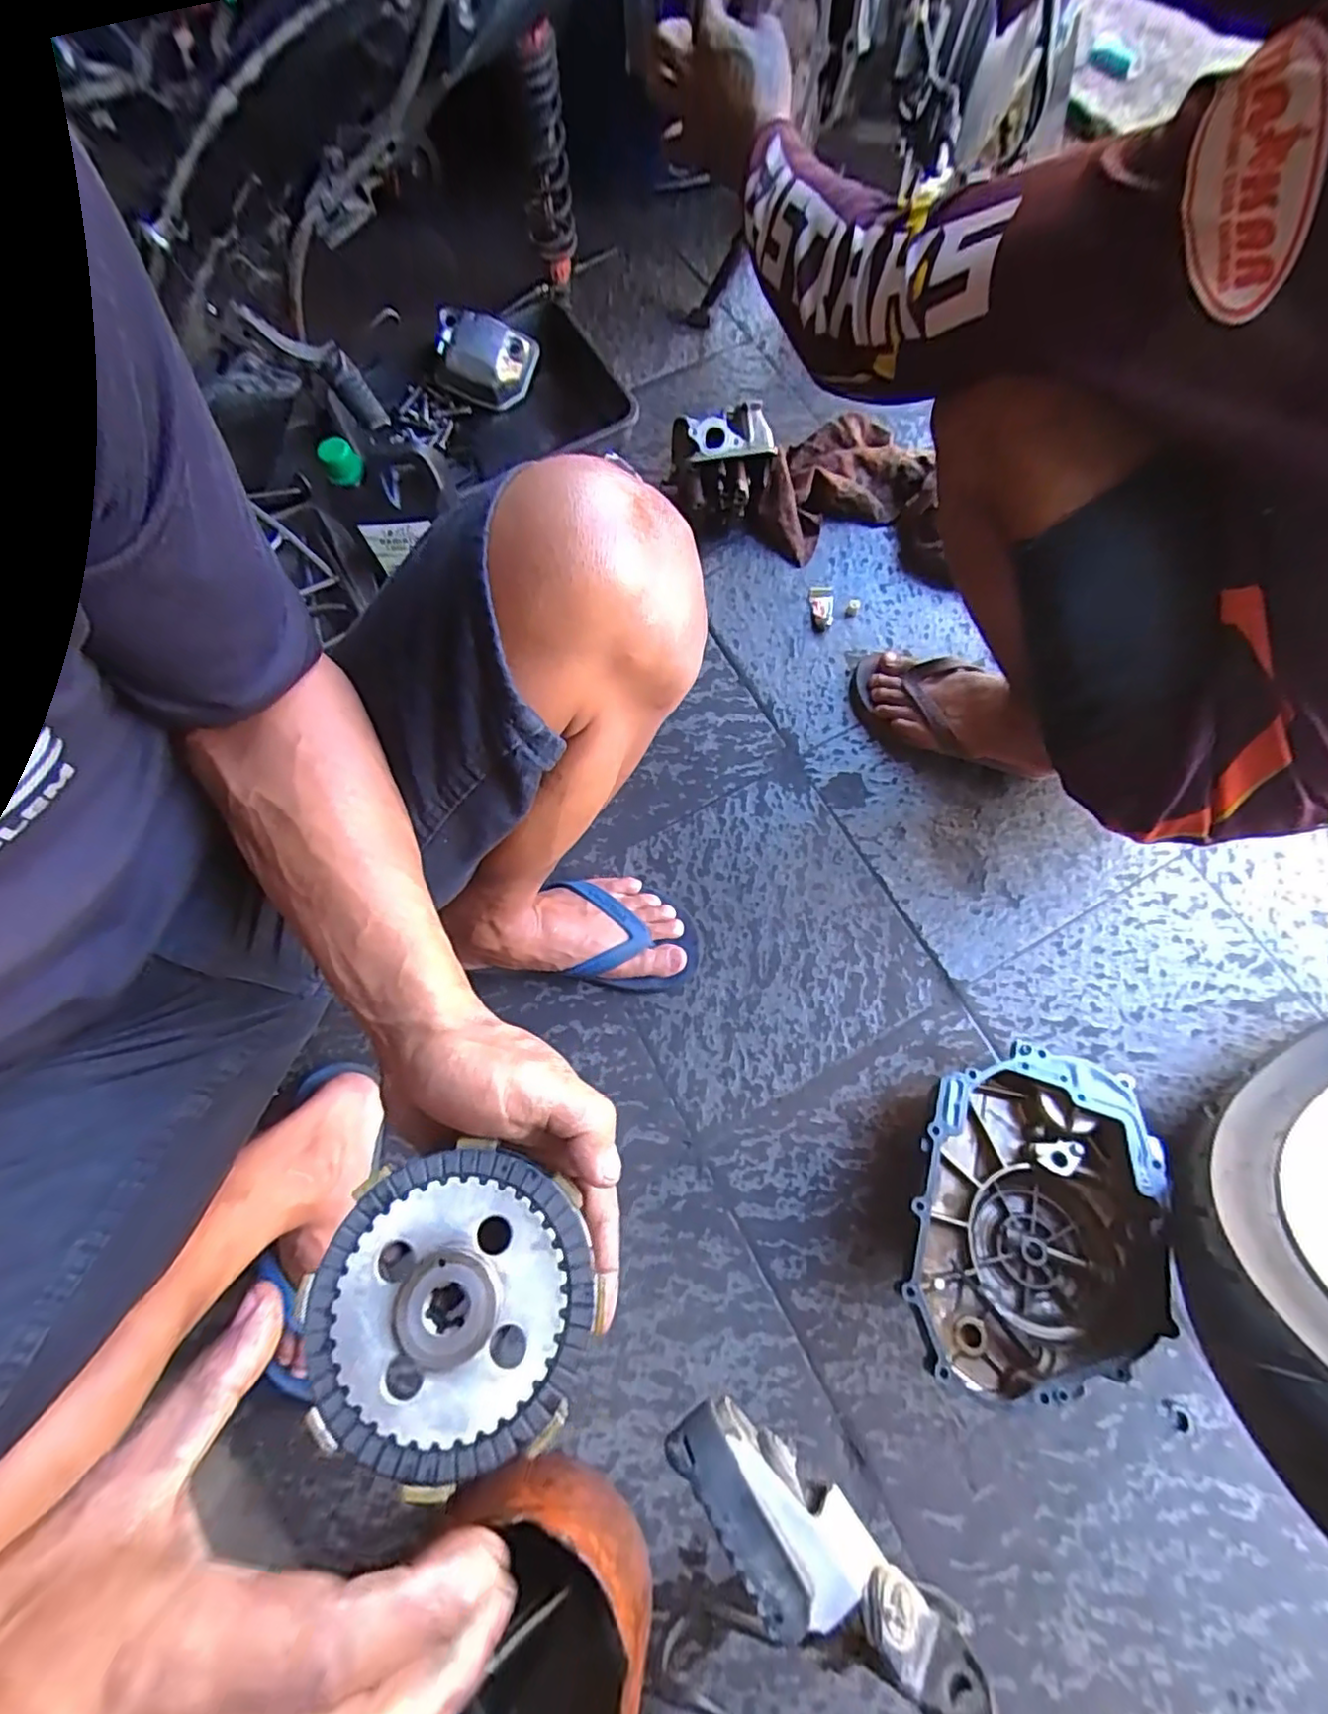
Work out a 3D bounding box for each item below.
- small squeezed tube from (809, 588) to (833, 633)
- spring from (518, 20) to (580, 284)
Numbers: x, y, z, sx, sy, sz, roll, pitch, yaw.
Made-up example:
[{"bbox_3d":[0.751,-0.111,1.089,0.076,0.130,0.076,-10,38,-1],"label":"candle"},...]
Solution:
[{"bbox_3d":[0.193,-0.306,0.778,0.028,0.006,0.066,6,73,4],"label":"small squeezed tube"},{"bbox_3d":[-0.144,-0.839,0.770,0.056,0.229,0.046,-12,73,-4],"label":"spring"}]

